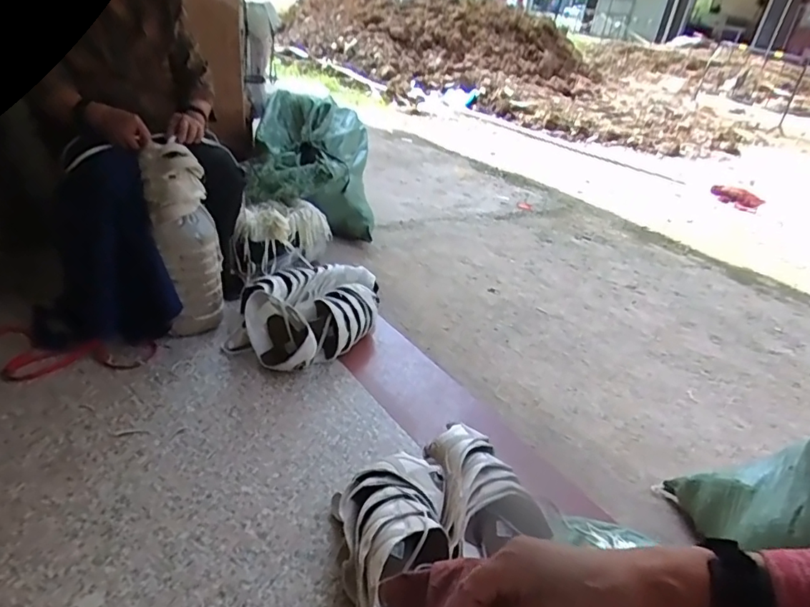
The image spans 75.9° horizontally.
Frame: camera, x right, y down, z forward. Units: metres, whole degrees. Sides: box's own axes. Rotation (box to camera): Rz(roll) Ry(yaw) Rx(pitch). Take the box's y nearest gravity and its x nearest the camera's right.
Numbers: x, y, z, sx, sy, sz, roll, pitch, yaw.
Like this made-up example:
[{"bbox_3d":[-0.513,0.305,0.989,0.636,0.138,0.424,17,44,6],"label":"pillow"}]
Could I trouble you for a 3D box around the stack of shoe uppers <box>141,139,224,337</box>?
[{"bbox_3d":[-0.545,-0.141,1.293,0.158,0.443,0.156,-4,33,-19],"label":"stack of shoe uppers"}]

